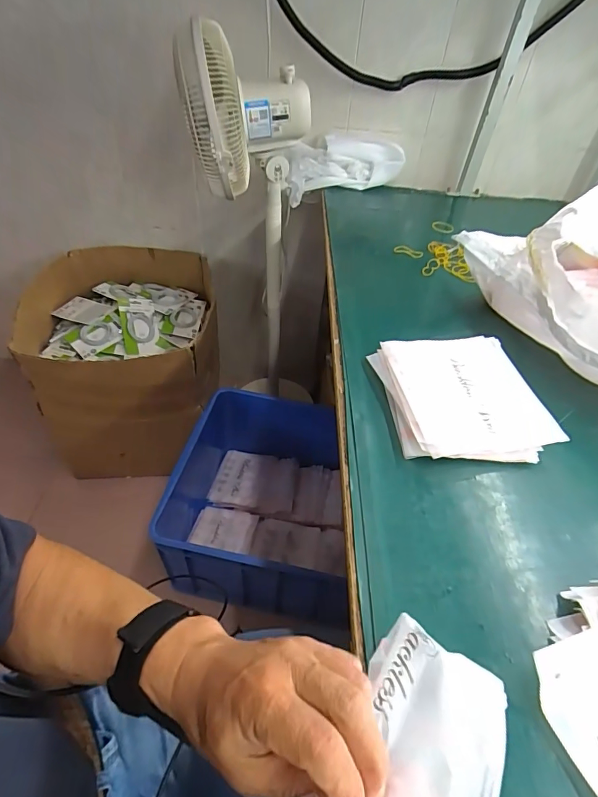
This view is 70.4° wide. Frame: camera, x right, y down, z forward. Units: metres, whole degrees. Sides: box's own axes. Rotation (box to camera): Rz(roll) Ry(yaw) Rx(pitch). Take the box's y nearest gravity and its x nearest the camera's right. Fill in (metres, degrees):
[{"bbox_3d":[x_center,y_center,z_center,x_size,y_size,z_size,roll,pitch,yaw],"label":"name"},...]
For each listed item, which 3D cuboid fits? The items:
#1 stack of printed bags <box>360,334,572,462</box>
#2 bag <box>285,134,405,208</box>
[{"bbox_3d":[0.203,-0.006,0.539,0.181,0.026,0.192,-2,46,-8],"label":"stack of printed bags"},{"bbox_3d":[0.101,-0.571,1.050,0.289,0.105,0.114,-9,47,-15],"label":"bag"}]

